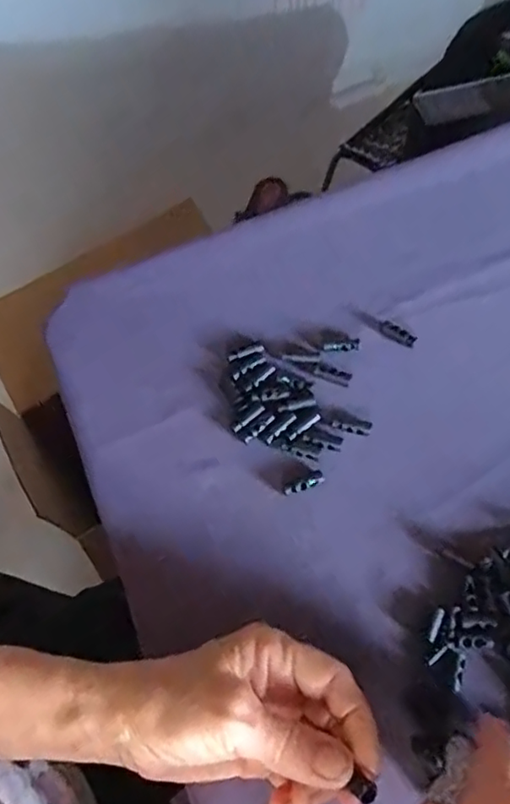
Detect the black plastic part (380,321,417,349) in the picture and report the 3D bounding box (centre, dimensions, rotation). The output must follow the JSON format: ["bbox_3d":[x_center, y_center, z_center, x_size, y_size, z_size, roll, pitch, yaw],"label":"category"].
[{"bbox_3d":[0.093,-0.045,0.385,0.024,0.004,0.010,32,70,16],"label":"black plastic part"}]

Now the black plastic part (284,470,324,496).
[{"bbox_3d":[0.029,0.048,0.346,0.025,0.004,0.008,-25,66,-9],"label":"black plastic part"}]

